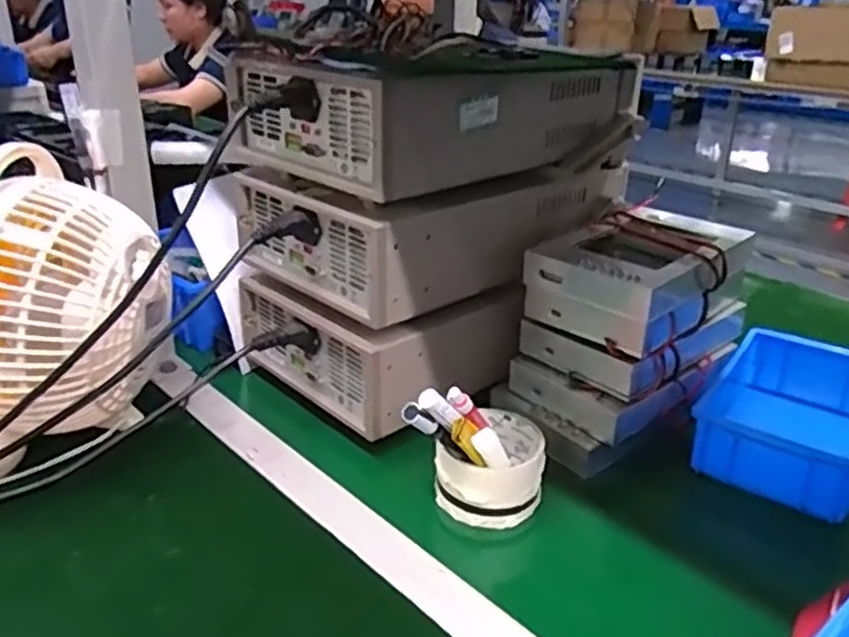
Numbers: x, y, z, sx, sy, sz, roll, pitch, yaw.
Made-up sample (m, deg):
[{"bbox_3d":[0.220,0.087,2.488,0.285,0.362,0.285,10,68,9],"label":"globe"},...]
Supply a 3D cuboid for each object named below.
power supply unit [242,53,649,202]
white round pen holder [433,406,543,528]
[{"bbox_3d":[0.014,-0.197,0.676,0.342,0.095,0.218,-21,32,-38],"label":"power supply unit"},{"bbox_3d":[0.054,0.121,0.590,0.083,0.057,0.088,0,25,0],"label":"white round pen holder"}]

